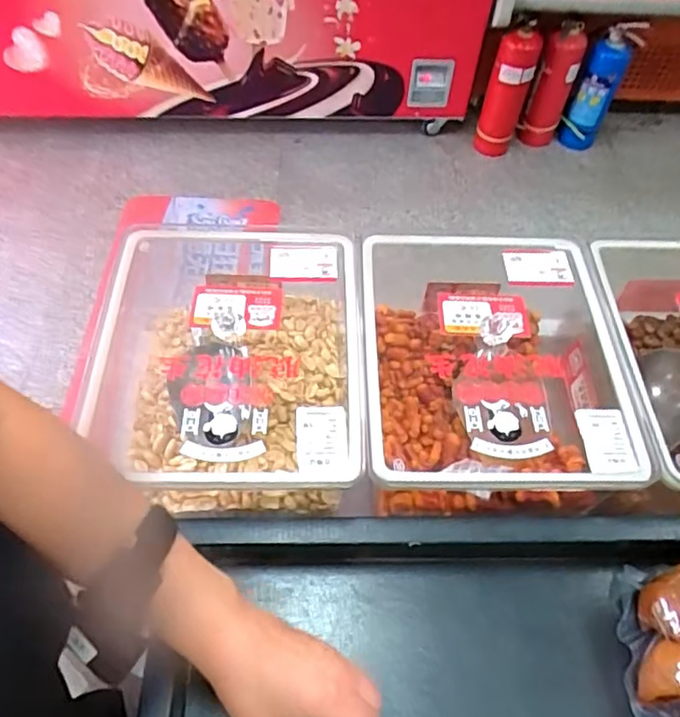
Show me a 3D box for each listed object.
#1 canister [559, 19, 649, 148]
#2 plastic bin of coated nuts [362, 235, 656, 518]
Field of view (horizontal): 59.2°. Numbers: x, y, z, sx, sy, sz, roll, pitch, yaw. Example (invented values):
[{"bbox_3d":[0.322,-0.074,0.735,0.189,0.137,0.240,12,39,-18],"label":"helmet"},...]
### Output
[{"bbox_3d":[0.692,-0.726,1.613,0.107,0.383,0.103,20,57,11],"label":"canister"},{"bbox_3d":[0.160,0.014,0.631,0.279,0.127,0.301,3,55,-1],"label":"plastic bin of coated nuts"}]

